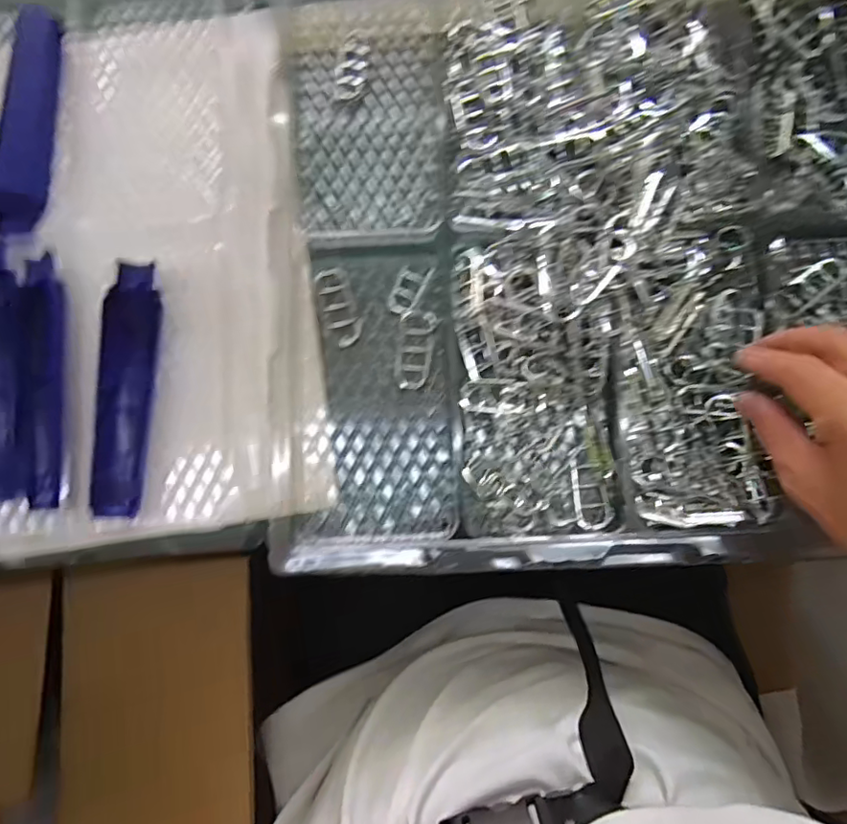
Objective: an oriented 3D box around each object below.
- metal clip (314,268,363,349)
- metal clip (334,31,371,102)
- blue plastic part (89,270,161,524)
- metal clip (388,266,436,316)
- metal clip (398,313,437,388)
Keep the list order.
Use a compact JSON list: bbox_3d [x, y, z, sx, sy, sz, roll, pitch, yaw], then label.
[{"bbox_3d":[-0.057,-0.070,0.379,0.022,0.010,0.053,-20,83,-1],"label":"metal clip"},{"bbox_3d":[-0.052,-0.254,0.414,0.023,0.010,0.052,4,83,2],"label":"metal clip"},{"bbox_3d":[-0.196,-0.015,0.370,0.036,0.016,0.162,2,83,2],"label":"blue plastic part"},{"bbox_3d":[-0.010,-0.084,0.382,0.021,0.004,0.040,29,84,5],"label":"metal clip"},{"bbox_3d":[-0.006,-0.042,0.373,0.024,0.008,0.052,8,83,2],"label":"metal clip"}]

